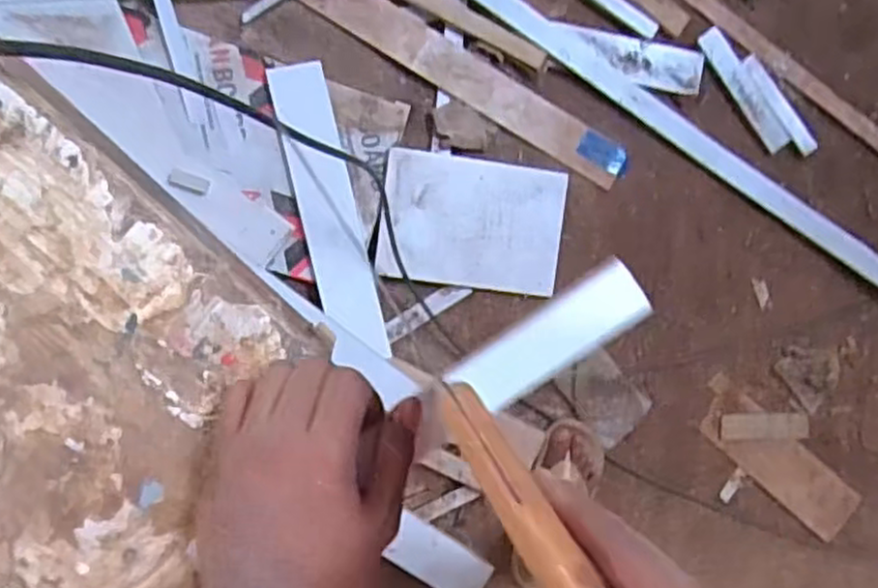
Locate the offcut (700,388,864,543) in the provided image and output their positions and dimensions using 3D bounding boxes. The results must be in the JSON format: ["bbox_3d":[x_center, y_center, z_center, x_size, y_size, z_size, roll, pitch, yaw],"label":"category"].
[{"bbox_3d":[0.597,0.298,1.306,0.328,0.020,0.103,40,91,-8],"label":"offcut"}]

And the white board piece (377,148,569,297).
[{"bbox_3d":[0.057,-0.112,1.191,0.289,0.012,0.201,8,91,-10],"label":"white board piece"}]

